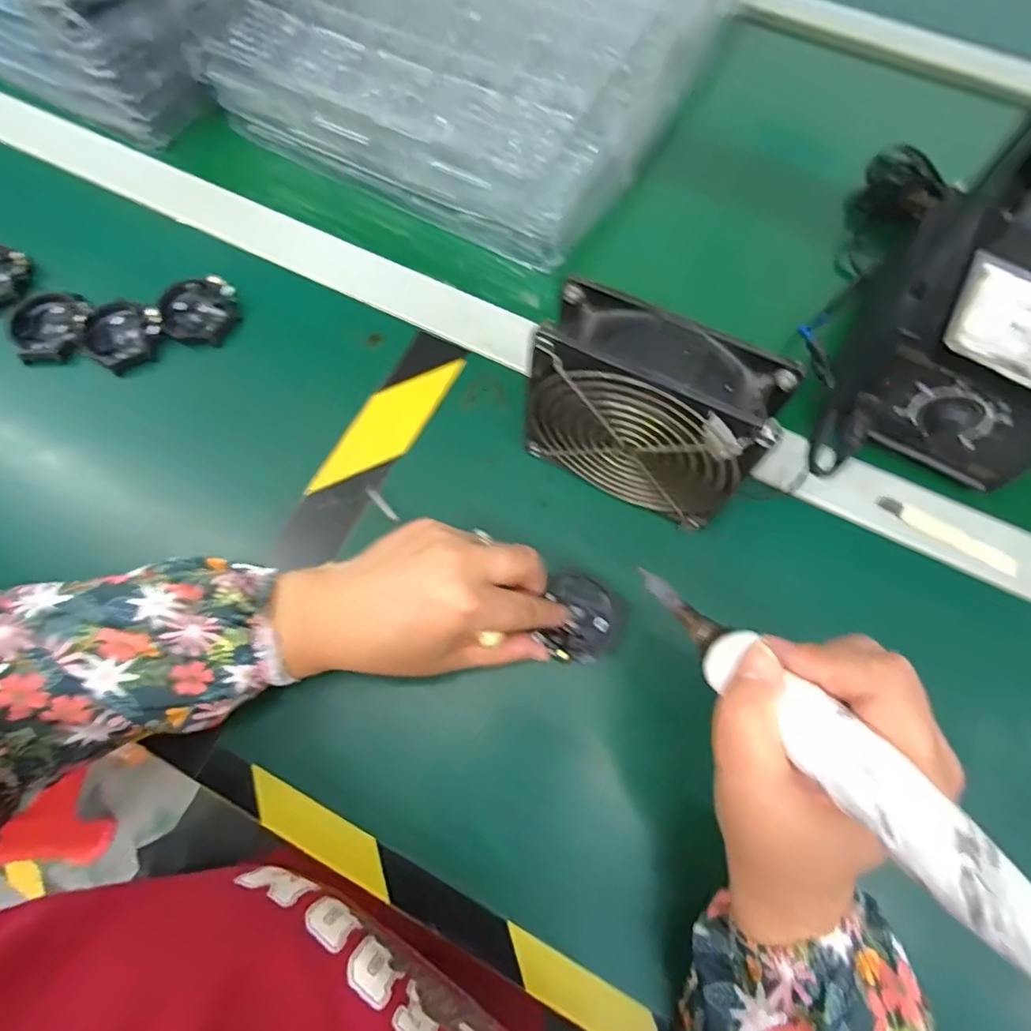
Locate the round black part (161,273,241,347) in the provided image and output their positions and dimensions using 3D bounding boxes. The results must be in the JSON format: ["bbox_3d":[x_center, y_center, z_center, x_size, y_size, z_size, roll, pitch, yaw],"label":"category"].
[{"bbox_3d":[-0.222,-0.143,0.408,0.050,0.020,0.044,-1,69,0],"label":"round black part"}]

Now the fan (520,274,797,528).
[{"bbox_3d":[0.068,-0.051,0.312,0.119,0.115,0.052,24,71,9],"label":"fan"}]

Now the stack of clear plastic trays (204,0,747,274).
[{"bbox_3d":[-0.007,-0.444,0.493,0.333,0.078,0.442,27,71,10],"label":"stack of clear plastic trays"}]

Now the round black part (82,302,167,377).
[{"bbox_3d":[-0.267,-0.125,0.400,0.050,0.014,0.050,0,69,0],"label":"round black part"}]

